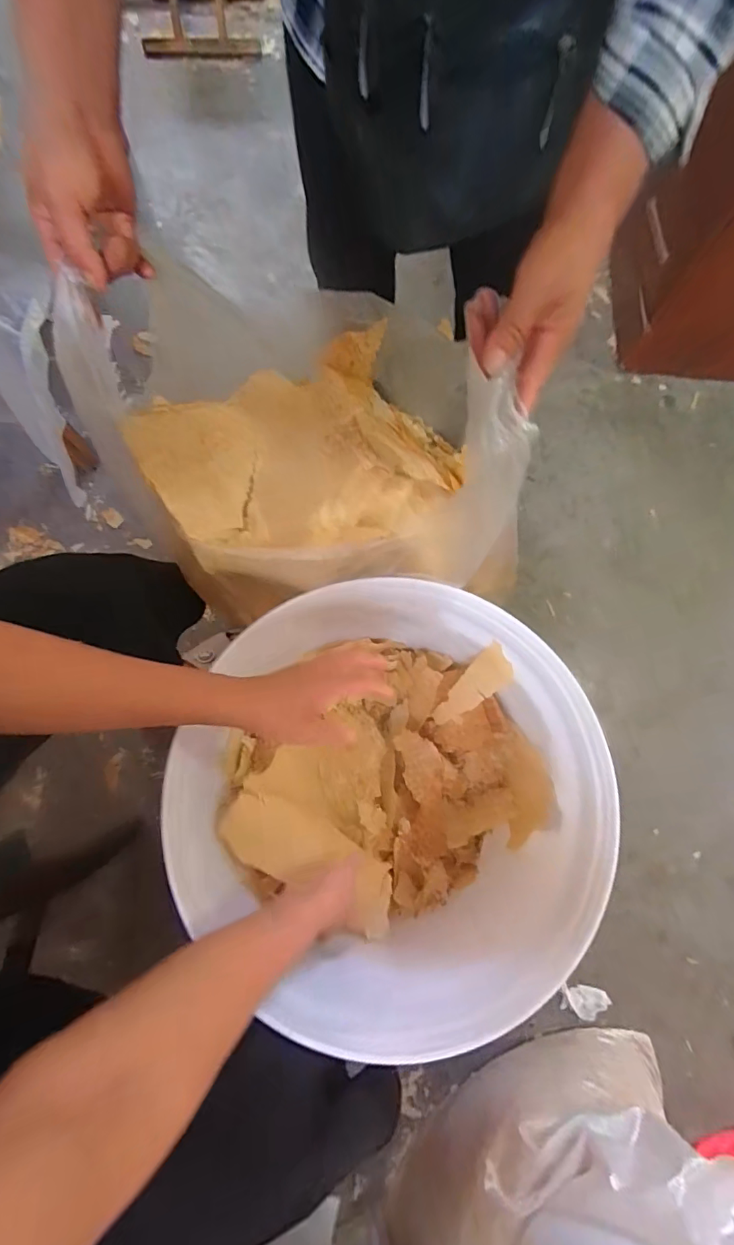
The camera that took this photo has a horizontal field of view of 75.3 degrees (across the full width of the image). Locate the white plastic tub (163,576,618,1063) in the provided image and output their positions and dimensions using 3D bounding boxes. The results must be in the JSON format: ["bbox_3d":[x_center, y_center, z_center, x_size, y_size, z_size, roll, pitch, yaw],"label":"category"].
[{"bbox_3d":[0.022,0.206,0.628,0.453,0.317,0.455,-34,79,-8],"label":"white plastic tub"}]

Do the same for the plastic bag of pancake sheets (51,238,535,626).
[{"bbox_3d":[-0.072,-0.213,0.497,0.373,0.284,0.311,4,73,2],"label":"plastic bag of pancake sheets"}]

